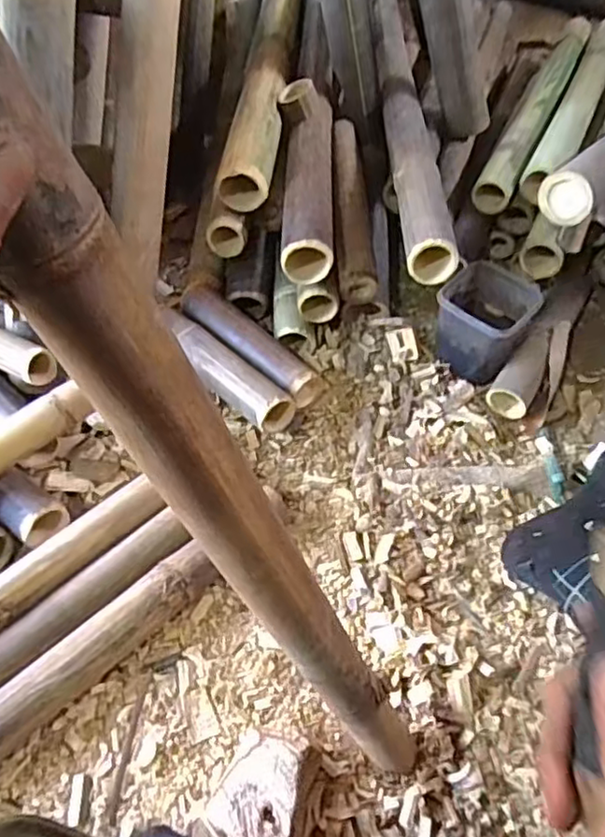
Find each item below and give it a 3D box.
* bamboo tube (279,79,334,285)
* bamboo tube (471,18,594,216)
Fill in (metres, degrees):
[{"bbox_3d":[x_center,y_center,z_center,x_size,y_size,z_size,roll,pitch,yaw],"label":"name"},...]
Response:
[{"bbox_3d":[0.009,-0.362,0.959,0.081,0.079,0.390,-1,52,-1],"label":"bamboo tube"},{"bbox_3d":[0.435,-0.582,1.182,0.072,0.054,0.668,21,55,16],"label":"bamboo tube"}]

